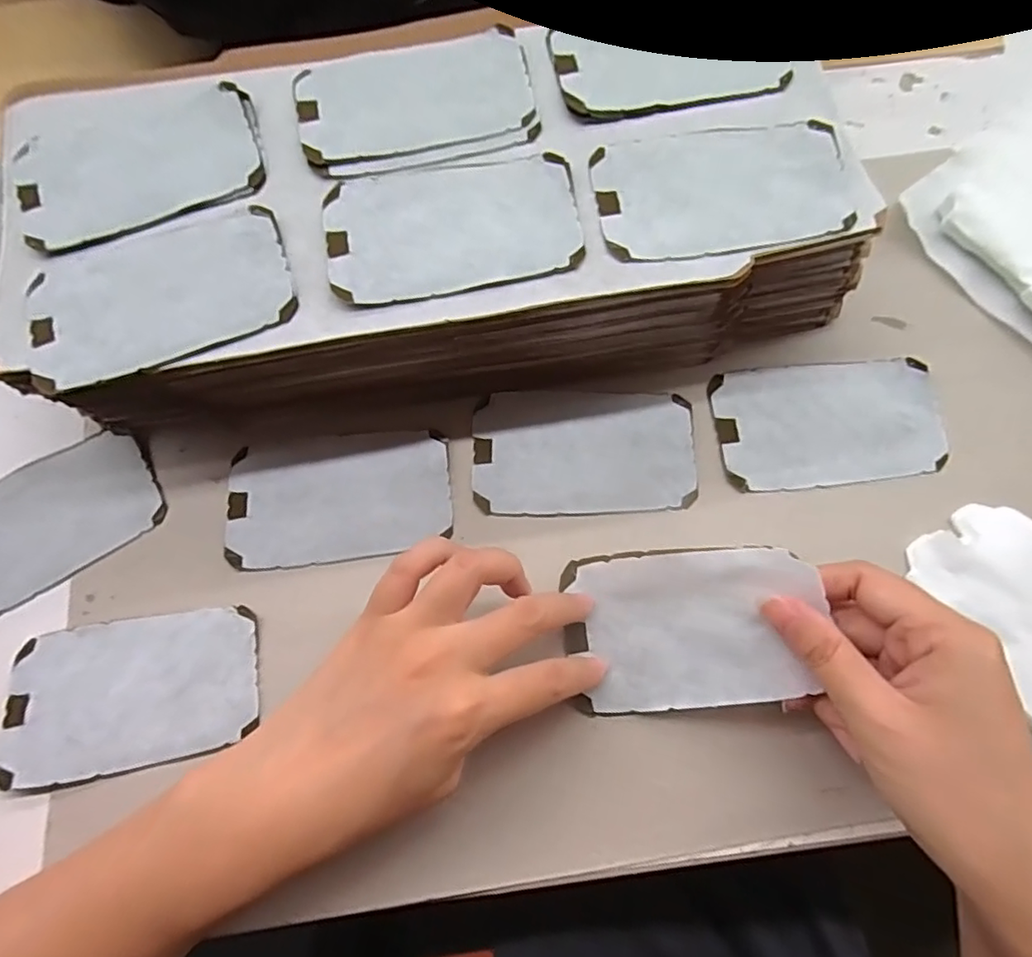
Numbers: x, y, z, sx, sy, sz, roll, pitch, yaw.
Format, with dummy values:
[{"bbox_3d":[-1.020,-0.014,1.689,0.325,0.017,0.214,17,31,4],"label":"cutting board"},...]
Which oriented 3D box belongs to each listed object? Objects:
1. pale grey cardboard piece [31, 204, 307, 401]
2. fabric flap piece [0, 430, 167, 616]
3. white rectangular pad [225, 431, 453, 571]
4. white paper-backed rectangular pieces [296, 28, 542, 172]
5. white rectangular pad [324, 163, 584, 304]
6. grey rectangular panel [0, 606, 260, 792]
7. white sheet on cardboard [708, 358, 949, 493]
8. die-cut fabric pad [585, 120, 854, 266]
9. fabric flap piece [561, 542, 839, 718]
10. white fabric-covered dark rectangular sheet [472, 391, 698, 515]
[{"bbox_3d":[-0.168,-0.088,0.276,0.120,0.009,0.075,-17,74,-5],"label":"pale grey cardboard piece"},{"bbox_3d":[-0.257,0.023,0.318,0.118,0.004,0.072,-30,75,-8],"label":"fabric flap piece"},{"bbox_3d":[-0.096,0.008,0.317,0.118,0.004,0.071,-6,73,-1],"label":"white rectangular pad"},{"bbox_3d":[-0.053,-0.201,0.307,0.119,0.009,0.078,-11,73,-3],"label":"white paper-backed rectangular pieces"},{"bbox_3d":[-0.031,-0.123,0.285,0.118,0.005,0.071,-11,73,-3],"label":"white rectangular pad"},{"bbox_3d":[-0.186,0.104,0.284,0.116,0.005,0.069,-8,73,-2],"label":"grey rectangular panel"},{"bbox_3d":[0.171,-0.031,0.324,0.118,0.004,0.071,-6,72,2],"label":"white sheet on cardboard"},{"bbox_3d":[0.100,-0.143,0.287,0.119,0.004,0.070,-7,73,-2],"label":"die-cut fabric pad"},{"bbox_3d":[0.078,0.070,0.271,0.112,0.014,0.072,-12,83,28],"label":"fabric flap piece"},{"bbox_3d":[0.037,-0.016,0.322,0.119,0.005,0.072,0,73,0],"label":"white fabric-covered dark rectangular sheet"}]

